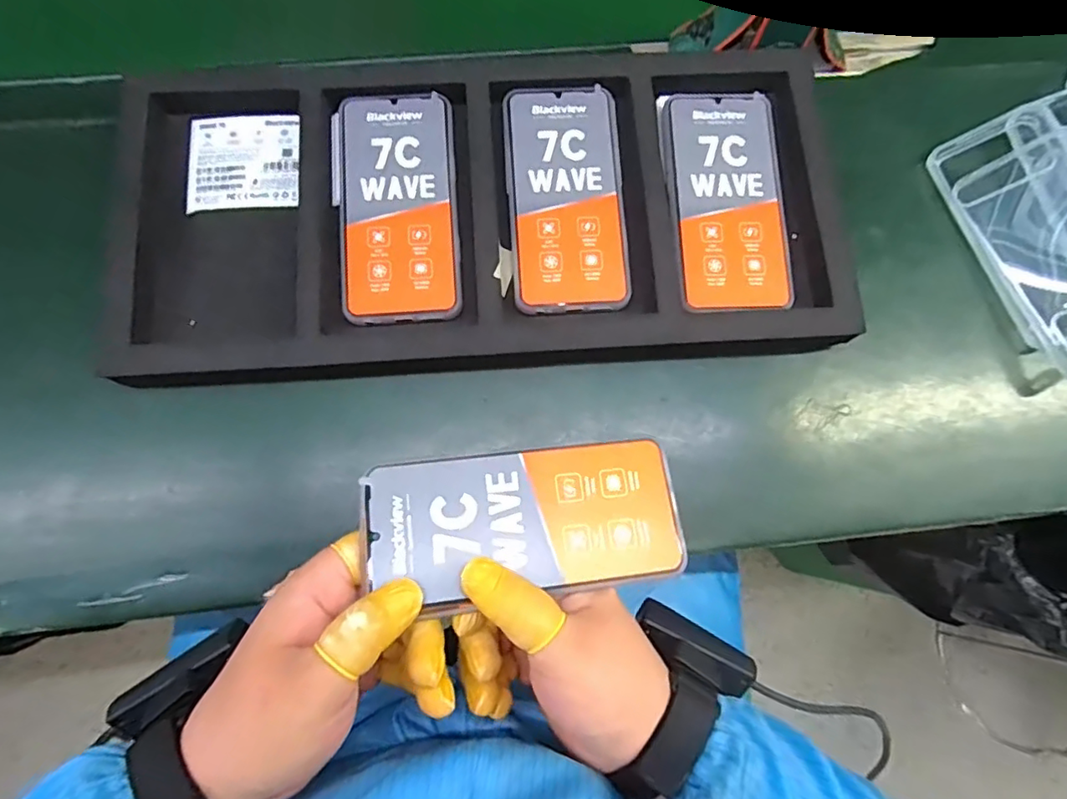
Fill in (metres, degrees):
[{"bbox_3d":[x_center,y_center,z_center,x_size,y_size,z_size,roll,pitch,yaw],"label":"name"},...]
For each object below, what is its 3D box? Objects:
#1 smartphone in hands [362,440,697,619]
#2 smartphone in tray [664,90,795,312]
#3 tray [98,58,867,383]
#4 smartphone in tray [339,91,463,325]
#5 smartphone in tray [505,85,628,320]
[{"bbox_3d":[-0.004,0.063,0.299,0.163,0.009,0.077,-2,76,-7],"label":"smartphone in hands"},{"bbox_3d":[0.136,-0.140,0.401,0.076,0.010,0.162,-1,76,-1],"label":"smartphone in tray"},{"bbox_3d":[-0.034,-0.132,0.399,0.489,0.045,0.240,-1,76,-2],"label":"tray"},{"bbox_3d":[-0.093,-0.136,0.390,0.075,0.005,0.167,-3,76,-2],"label":"smartphone in tray"},{"bbox_3d":[0.022,-0.143,0.396,0.077,0.006,0.164,-2,76,-2],"label":"smartphone in tray"}]

